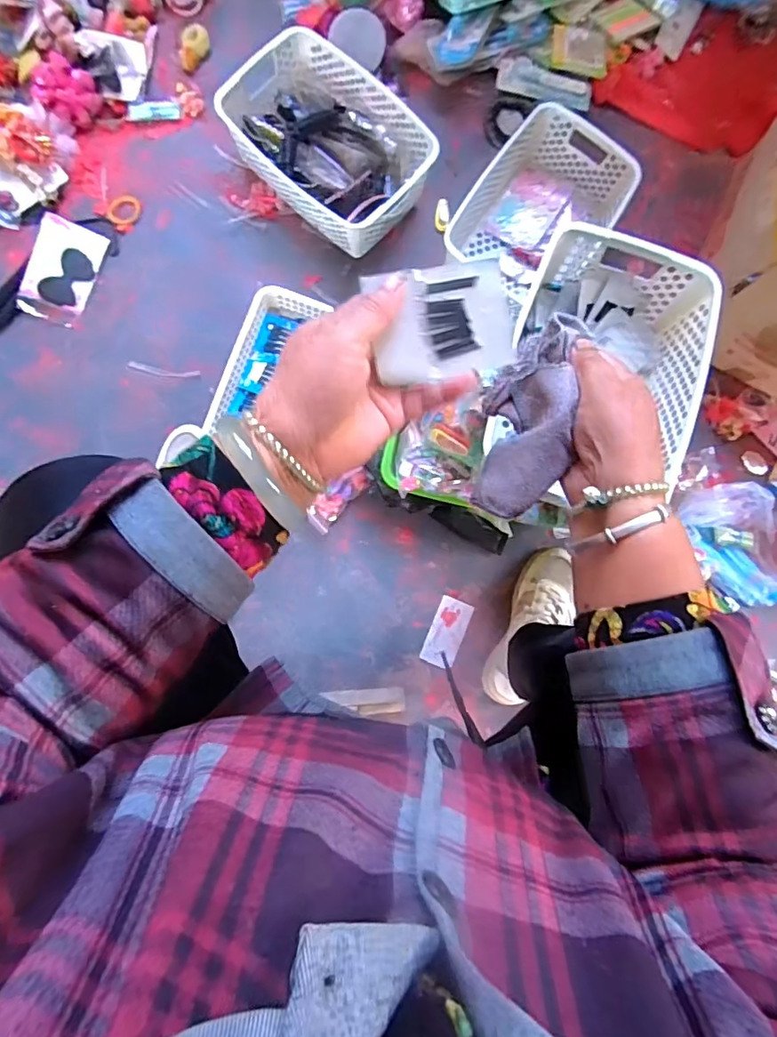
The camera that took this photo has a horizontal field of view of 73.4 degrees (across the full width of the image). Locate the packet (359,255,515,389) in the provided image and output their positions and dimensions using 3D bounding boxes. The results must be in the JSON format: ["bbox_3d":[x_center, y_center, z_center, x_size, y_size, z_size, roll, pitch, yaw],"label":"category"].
[{"bbox_3d":[0.032,-0.116,0.310,0.084,0.009,0.062,-14,102,-9],"label":"packet"}]

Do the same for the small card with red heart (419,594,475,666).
[{"bbox_3d":[0.090,0.174,0.796,0.051,0.009,0.101,23,82,-3],"label":"small card with red heart"}]

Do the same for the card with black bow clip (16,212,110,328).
[{"bbox_3d":[-0.494,-0.373,0.790,0.088,0.010,0.151,19,89,-19],"label":"card with black bow clip"}]

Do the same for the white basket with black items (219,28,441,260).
[{"bbox_3d":[-0.096,-0.563,0.796,0.294,0.118,0.218,39,83,-1],"label":"white basket with black items"}]

